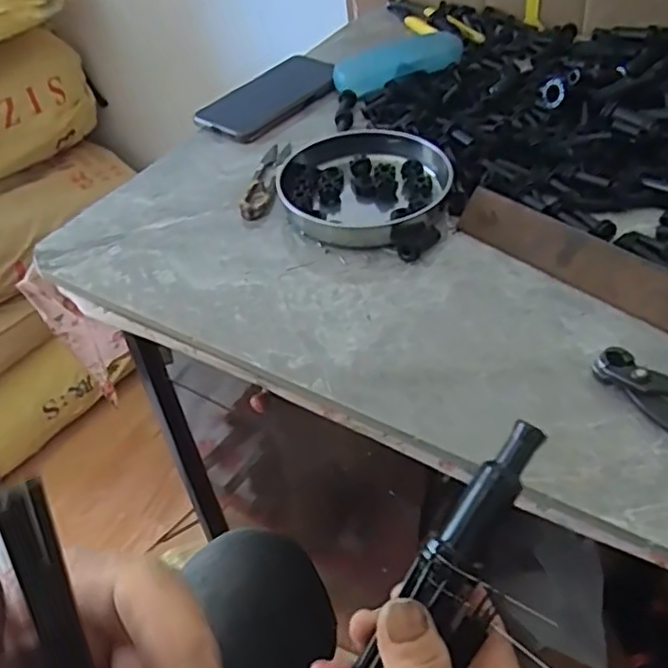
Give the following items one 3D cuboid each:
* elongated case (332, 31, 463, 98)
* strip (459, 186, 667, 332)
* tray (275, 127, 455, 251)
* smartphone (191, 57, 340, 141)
[{"bbox_3d":[0.075,-0.300,0.705,0.158,0.033,0.053,-19,48,-12],"label":"elongated case"},{"bbox_3d":[0.170,-0.055,0.462,0.178,0.037,0.006,35,21,31],"label":"strip"},{"bbox_3d":[0.023,-0.126,0.539,0.131,0.022,0.139,-2,47,3],"label":"tray"},{"bbox_3d":[-0.069,-0.245,0.671,0.084,0.014,0.152,32,59,27],"label":"smartphone"}]

